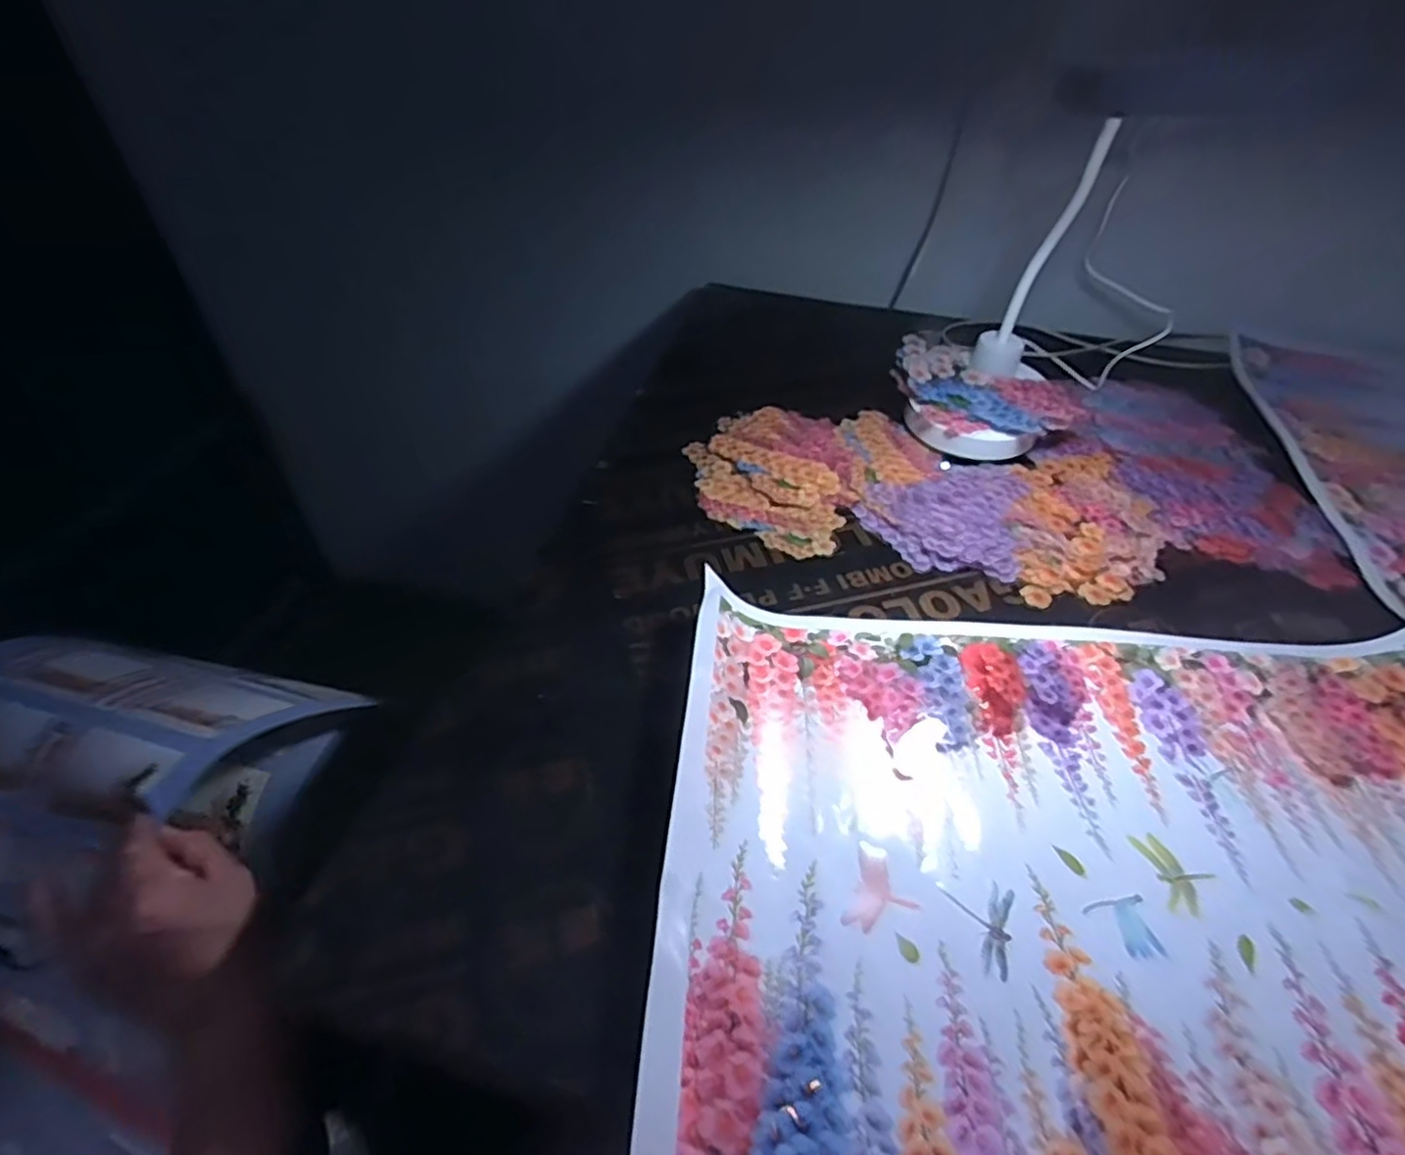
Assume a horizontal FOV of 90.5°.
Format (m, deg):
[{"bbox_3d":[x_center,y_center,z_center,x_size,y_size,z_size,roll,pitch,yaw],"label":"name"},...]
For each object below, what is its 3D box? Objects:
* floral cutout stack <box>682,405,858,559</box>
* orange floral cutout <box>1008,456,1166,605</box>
[{"bbox_3d":[0.057,-0.085,0.570,0.126,0.005,0.180,1,49,-1],"label":"floral cutout stack"},{"bbox_3d":[0.292,-0.040,0.531,0.114,0.009,0.164,6,46,6],"label":"orange floral cutout"}]

